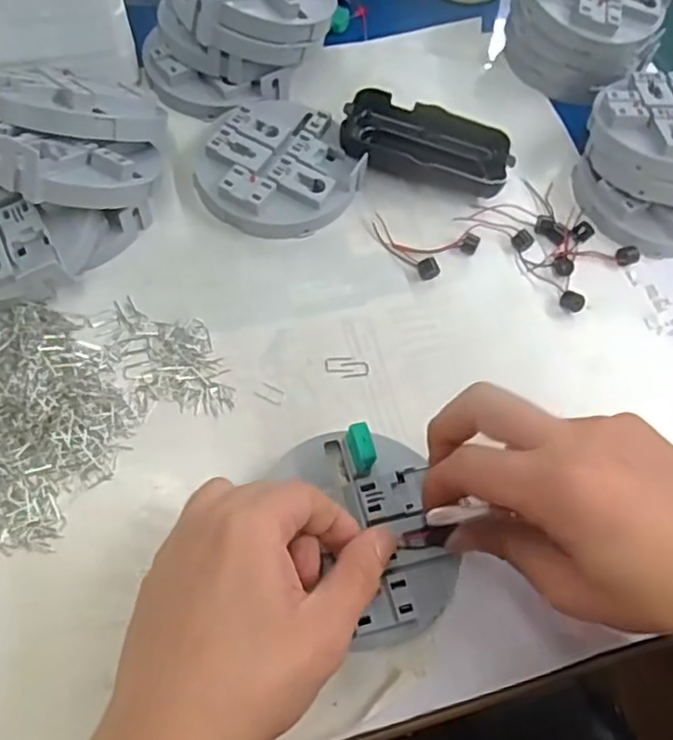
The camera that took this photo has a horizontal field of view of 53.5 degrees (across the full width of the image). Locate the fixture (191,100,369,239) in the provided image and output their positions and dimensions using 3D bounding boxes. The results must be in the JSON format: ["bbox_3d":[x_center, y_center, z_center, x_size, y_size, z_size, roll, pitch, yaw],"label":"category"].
[{"bbox_3d":[-0.040,-0.130,0.432,0.095,0.025,0.095,2,62,-4],"label":"fixture"}]

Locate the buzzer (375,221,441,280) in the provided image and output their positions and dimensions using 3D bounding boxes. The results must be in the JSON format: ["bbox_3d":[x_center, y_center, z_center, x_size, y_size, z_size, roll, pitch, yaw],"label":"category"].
[{"bbox_3d":[0.043,-0.076,0.419,0.052,0.009,0.014,40,66,18],"label":"buzzer"}]

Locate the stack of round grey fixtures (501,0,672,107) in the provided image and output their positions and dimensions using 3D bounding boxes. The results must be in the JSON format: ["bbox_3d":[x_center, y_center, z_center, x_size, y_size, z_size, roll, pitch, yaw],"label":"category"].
[{"bbox_3d":[0.180,-0.253,0.484,0.101,0.078,0.099,33,64,12],"label":"stack of round grey fixtures"}]

